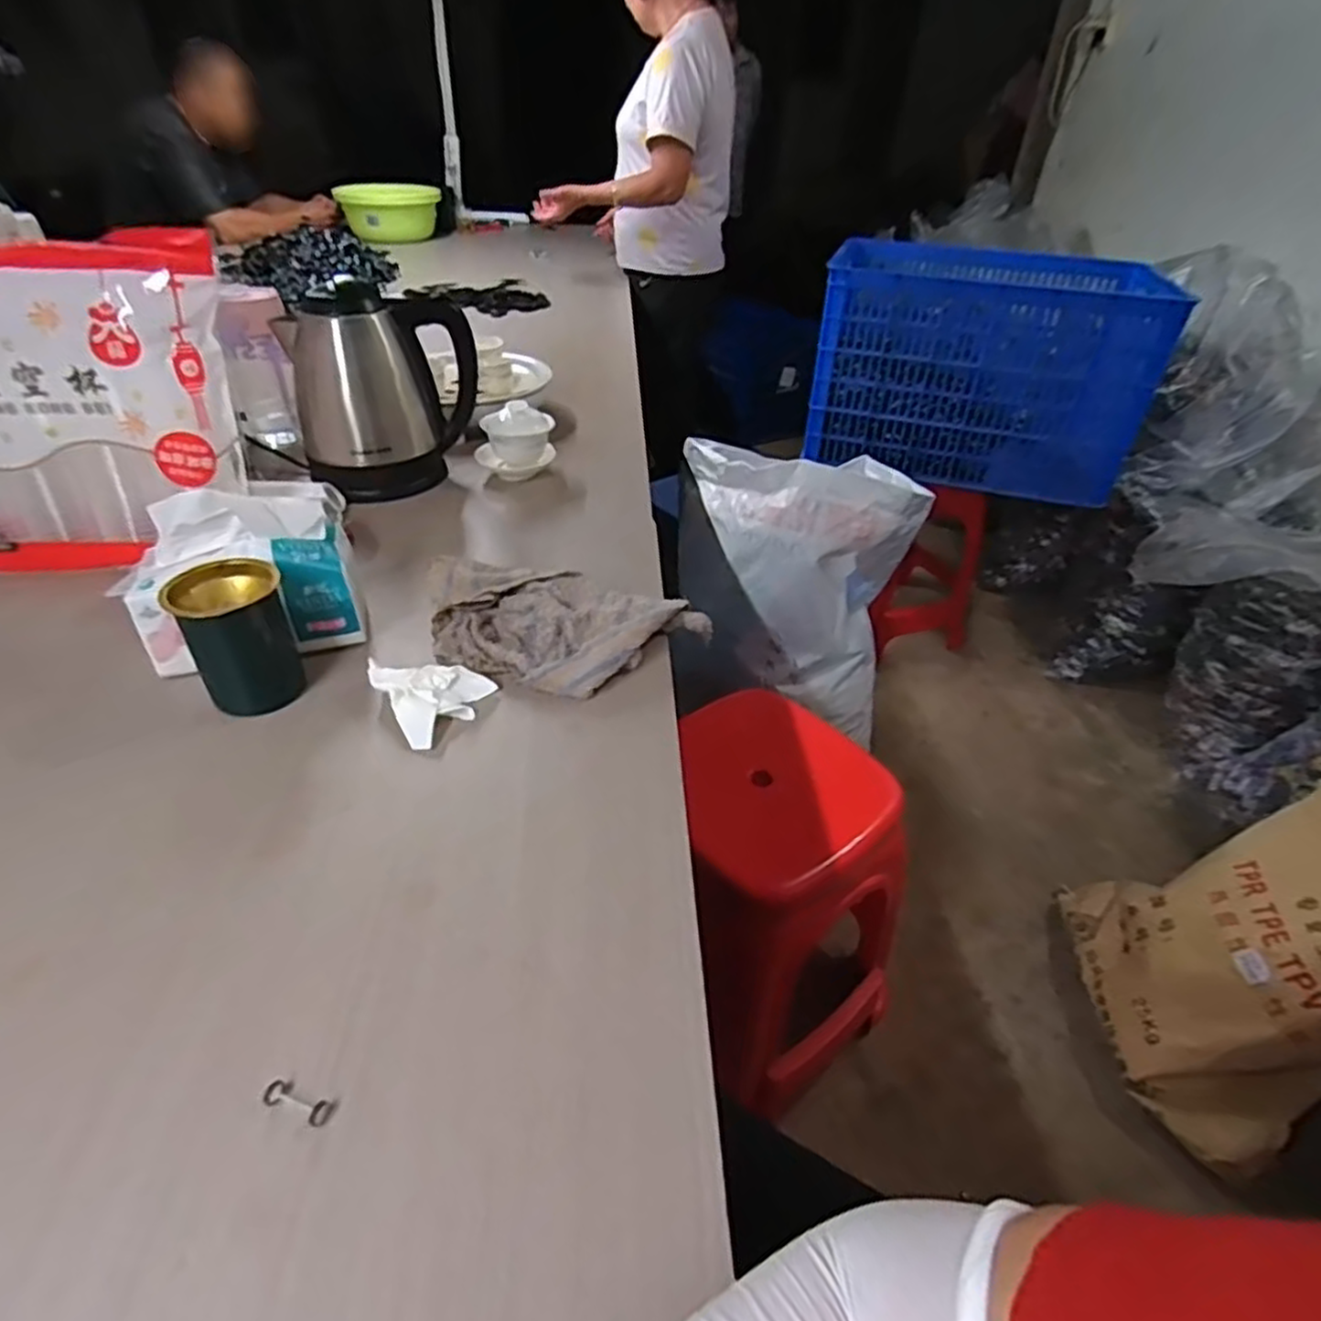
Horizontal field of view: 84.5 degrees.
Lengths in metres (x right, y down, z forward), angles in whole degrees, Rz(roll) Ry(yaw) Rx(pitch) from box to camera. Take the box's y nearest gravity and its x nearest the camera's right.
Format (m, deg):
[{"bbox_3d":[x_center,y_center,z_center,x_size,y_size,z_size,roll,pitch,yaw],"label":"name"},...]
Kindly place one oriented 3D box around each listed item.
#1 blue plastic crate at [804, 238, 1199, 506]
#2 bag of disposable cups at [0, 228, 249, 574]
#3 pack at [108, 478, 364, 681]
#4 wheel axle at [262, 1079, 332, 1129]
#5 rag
[{"bbox_3d":[0.695,-0.641,1.592,0.641,0.403,0.457,17,42,18],"label":"blue plastic crate"},{"bbox_3d":[-0.541,-0.219,0.668,0.310,0.271,0.079,-7,40,-10],"label":"bag of disposable cups"},{"bbox_3d":[-0.347,-0.071,0.601,0.176,0.135,0.087,-12,41,-15],"label":"pack"},{"bbox_3d":[-0.174,0.212,0.350,0.033,0.007,0.011,14,41,15],"label":"wheel axle"},{"bbox_3d":[-0.080,-0.030,0.628,0.246,0.044,0.130,1,40,0],"label":"rag"}]

